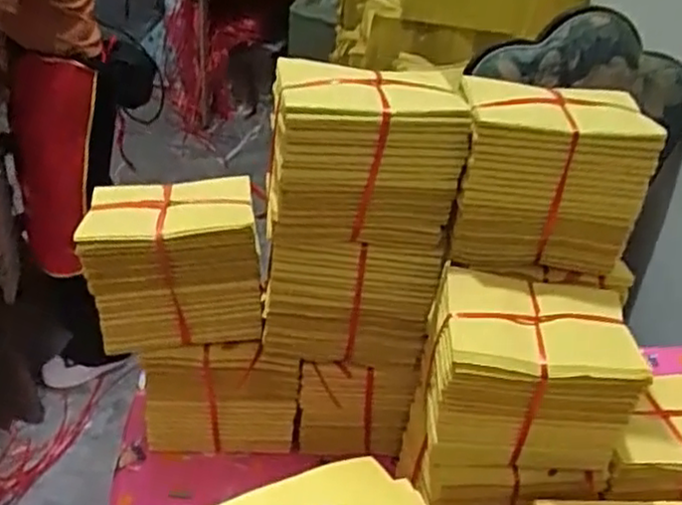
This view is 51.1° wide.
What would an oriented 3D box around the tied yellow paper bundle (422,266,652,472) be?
[{"bbox_3d":[0.162,0.107,0.639,0.159,0.133,0.119,4,34,-1],"label":"tied yellow paper bundle"}]

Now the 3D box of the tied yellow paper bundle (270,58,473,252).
[{"bbox_3d":[0.021,-0.090,0.663,0.170,0.137,0.096,3,34,-2],"label":"tied yellow paper bundle"}]

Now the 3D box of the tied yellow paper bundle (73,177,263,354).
[{"bbox_3d":[-0.169,0.014,0.724,0.165,0.129,0.104,-4,34,-12],"label":"tied yellow paper bundle"}]

